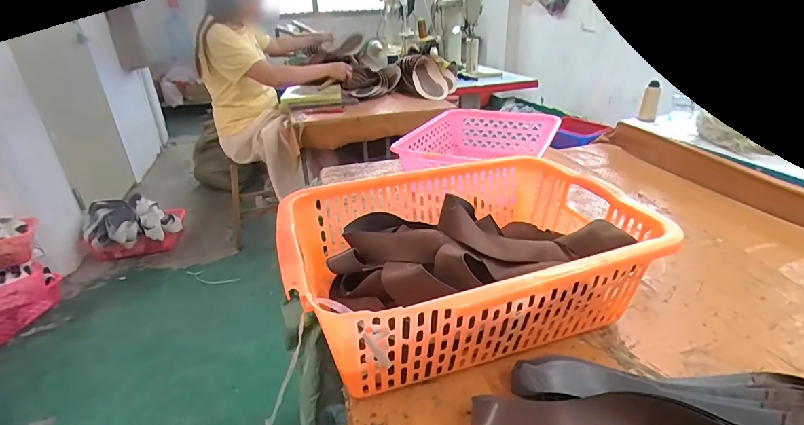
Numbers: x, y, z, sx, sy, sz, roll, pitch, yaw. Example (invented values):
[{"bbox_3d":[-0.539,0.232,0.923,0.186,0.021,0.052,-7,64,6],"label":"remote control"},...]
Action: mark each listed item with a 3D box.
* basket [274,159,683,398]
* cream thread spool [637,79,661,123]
[{"bbox_3d":[0.076,0.067,0.567,0.446,0.155,0.316,-9,26,-15],"label":"basket"},{"bbox_3d":[0.730,-0.320,1.203,0.047,0.124,0.042,13,31,27],"label":"cream thread spool"}]

